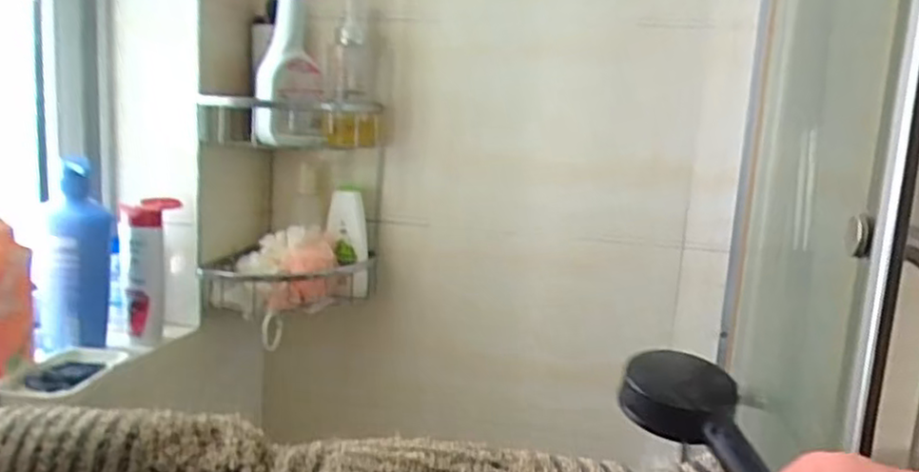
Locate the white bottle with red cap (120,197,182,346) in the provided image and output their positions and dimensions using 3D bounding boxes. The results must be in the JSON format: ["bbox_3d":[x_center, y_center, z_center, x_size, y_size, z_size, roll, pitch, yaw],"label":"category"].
[{"bbox_3d":[-0.399,0.043,0.875,0.067,0.174,0.069,0,10,-22],"label":"white bottle with red cap"}]

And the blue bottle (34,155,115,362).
[{"bbox_3d":[-0.451,0.019,0.794,0.078,0.210,0.088,-1,11,-27],"label":"blue bottle"}]

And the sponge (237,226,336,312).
[{"bbox_3d":[-0.235,0.044,0.957,0.142,0.106,0.083,0,10,-20],"label":"sponge"}]

